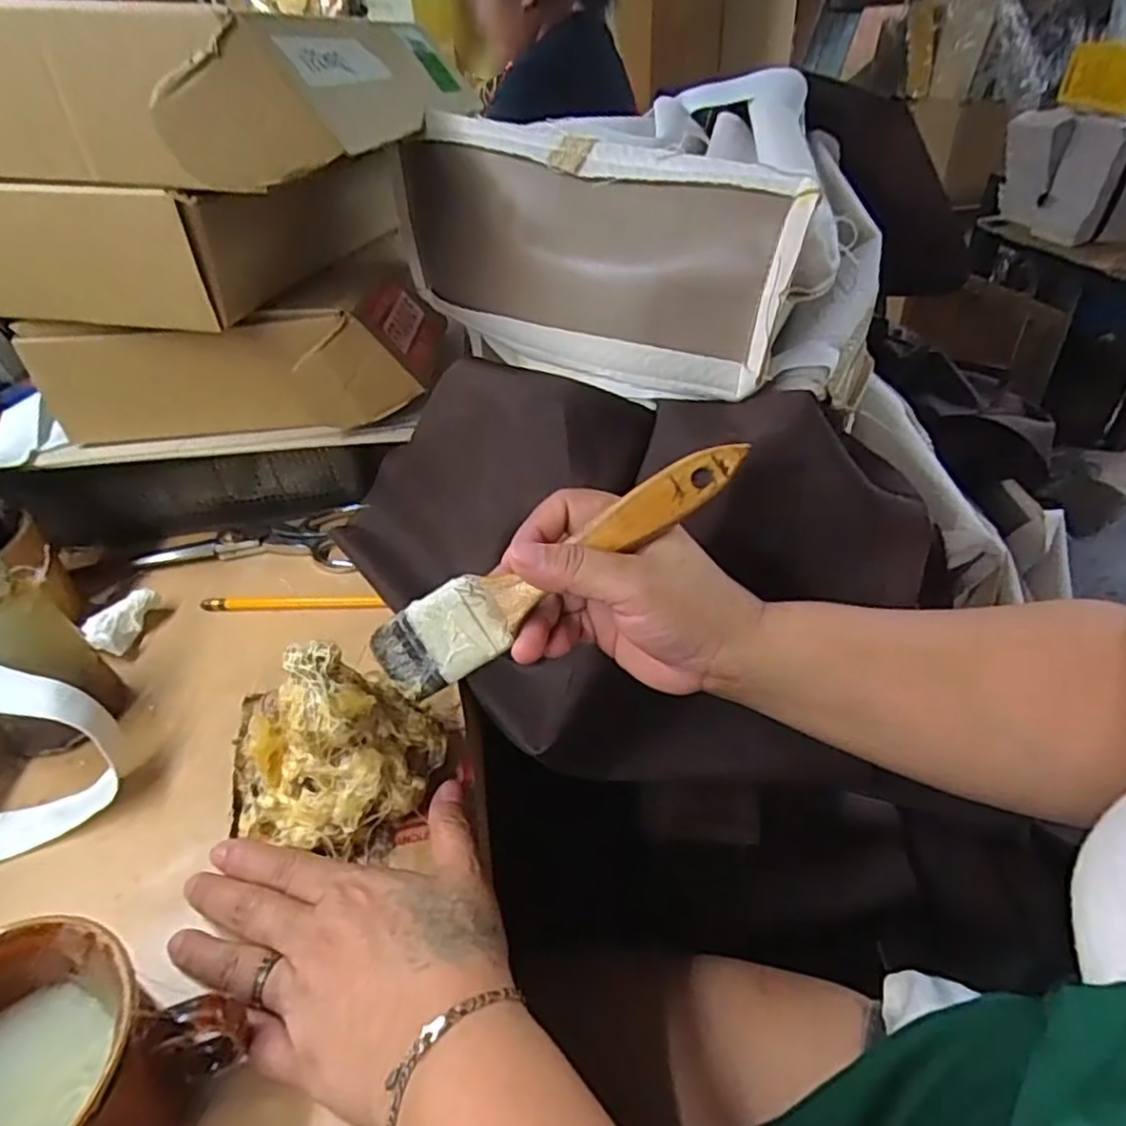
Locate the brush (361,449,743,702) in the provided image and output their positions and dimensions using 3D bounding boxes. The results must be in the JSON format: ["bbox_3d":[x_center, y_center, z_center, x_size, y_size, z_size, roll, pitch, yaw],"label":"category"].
[{"bbox_3d":[-0.002,0.001,0.294,0.174,0.036,0.016,-32,4,8],"label":"brush"}]

